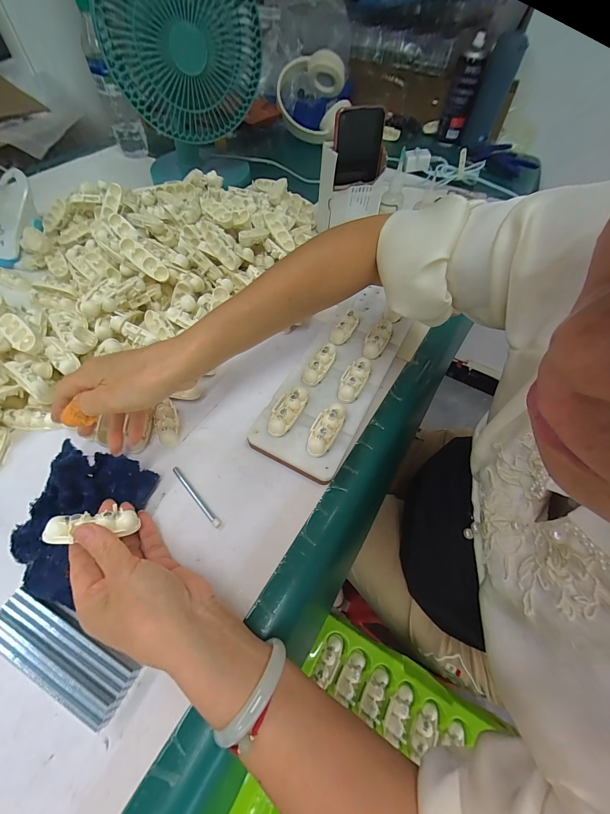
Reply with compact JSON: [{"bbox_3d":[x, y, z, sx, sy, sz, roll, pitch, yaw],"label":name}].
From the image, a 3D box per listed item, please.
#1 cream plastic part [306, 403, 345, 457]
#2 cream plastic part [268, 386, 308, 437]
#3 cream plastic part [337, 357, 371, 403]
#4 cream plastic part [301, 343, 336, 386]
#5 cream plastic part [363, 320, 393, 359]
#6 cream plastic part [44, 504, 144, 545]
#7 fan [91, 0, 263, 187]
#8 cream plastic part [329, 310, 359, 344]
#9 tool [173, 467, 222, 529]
[{"bbox_3d":[0.021,0.023,0.326,0.026,0.015,0.059,23,60,12],"label":"cream plastic part"},{"bbox_3d":[-0.019,0.004,0.338,0.026,0.015,0.061,22,59,11],"label":"cream plastic part"},{"bbox_3d":[0.056,-0.031,0.362,0.026,0.015,0.059,24,60,13],"label":"cream plastic part"},{"bbox_3d":[0.017,-0.050,0.372,0.021,0.016,0.059,26,60,13],"label":"cream plastic part"},{"bbox_3d":[0.090,-0.085,0.396,0.026,0.017,0.062,25,60,13],"label":"cream plastic part"},{"bbox_3d":[-0.168,0.090,0.247,0.063,0.016,0.022,-3,57,-21],"label":"cream plastic part"},{"bbox_3d":[-0.186,-0.535,0.514,0.217,0.289,0.150,-6,58,-6],"label":"fan"},{"bbox_3d":[0.054,-0.103,0.406,0.020,0.016,0.062,30,61,16],"label":"cream plastic part"},{"bbox_3d":[-0.106,0.086,0.307,0.007,0.004,0.077,-38,66,-23],"label":"tool"}]

